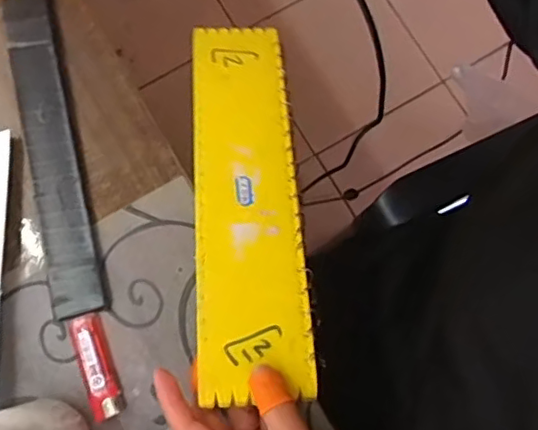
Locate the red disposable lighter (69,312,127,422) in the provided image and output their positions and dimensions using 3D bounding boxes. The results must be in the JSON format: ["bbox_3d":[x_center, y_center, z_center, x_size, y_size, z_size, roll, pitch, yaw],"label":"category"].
[{"bbox_3d":[-0.134,0.117,0.459,0.023,0.012,0.080,-19,80,-2],"label":"red disposable lighter"}]

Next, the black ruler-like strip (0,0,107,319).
[{"bbox_3d":[-0.181,-0.057,0.489,0.043,0.013,0.280,-13,80,-1],"label":"black ruler-like strip"}]

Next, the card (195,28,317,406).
[{"bbox_3d":[-0.018,-0.026,0.482,0.079,0.007,0.340,0,60,-7],"label":"card"}]

